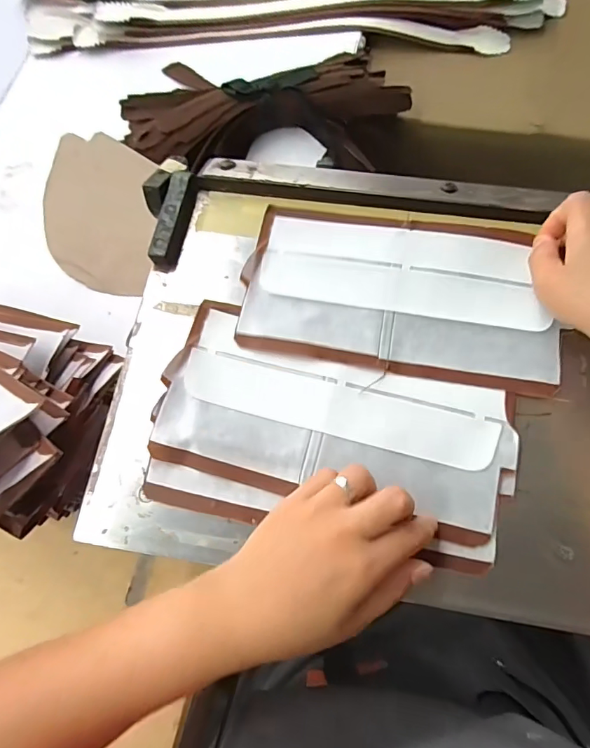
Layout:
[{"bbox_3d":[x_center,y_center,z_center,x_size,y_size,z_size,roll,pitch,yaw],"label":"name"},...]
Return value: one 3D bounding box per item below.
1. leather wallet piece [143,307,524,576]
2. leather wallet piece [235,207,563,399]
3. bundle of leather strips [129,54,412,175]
[{"bbox_3d":[0.025,0.039,0.314,0.232,0.010,0.134,12,73,6],"label":"leather wallet piece"},{"bbox_3d":[0.077,-0.061,0.341,0.224,0.011,0.121,10,74,7],"label":"leather wallet piece"},{"bbox_3d":[-0.041,-0.317,0.546,0.346,0.058,0.182,1,72,4],"label":"bundle of leather strips"}]

